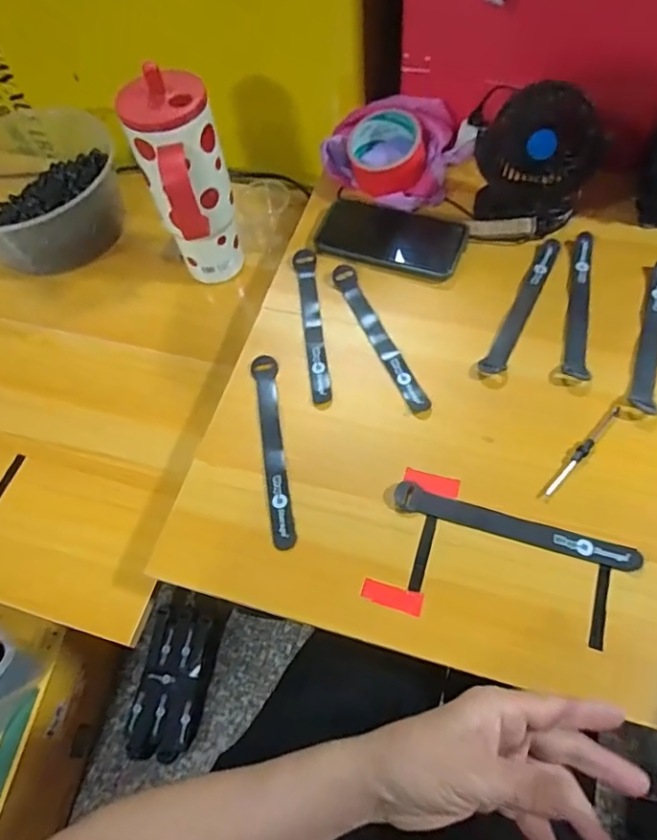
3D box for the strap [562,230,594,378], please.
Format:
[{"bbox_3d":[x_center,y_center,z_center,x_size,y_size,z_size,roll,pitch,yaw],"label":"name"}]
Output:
[{"bbox_3d":[0.257,-0.122,0.563,0.024,0.004,0.190,10,62,10],"label":"strap"}]

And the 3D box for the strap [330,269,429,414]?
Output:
[{"bbox_3d":[0.050,-0.089,0.565,0.025,0.006,0.200,-19,61,-8],"label":"strap"}]

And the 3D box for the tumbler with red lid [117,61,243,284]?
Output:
[{"bbox_3d":[-0.150,-0.227,0.586,0.076,0.227,0.103,11,63,11],"label":"tumbler with red lid"}]

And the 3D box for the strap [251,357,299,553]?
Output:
[{"bbox_3d":[-0.051,0.022,0.513,0.023,0.004,0.200,-8,59,-5],"label":"strap"}]

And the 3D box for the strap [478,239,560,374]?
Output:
[{"bbox_3d":[0.203,-0.122,0.570,0.023,0.004,0.193,25,66,17],"label":"strap"}]

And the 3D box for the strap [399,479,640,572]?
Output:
[{"bbox_3d":[0.152,0.088,0.457,0.194,0.005,0.024,13,63,14],"label":"strap"}]

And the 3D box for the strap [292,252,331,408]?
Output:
[{"bbox_3d":[-0.016,-0.105,0.581,0.025,0.007,0.202,-8,59,-2],"label":"strap"}]

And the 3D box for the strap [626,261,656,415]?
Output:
[{"bbox_3d":[0.320,-0.086,0.539,0.024,0.009,0.190,19,64,15],"label":"strap"}]

